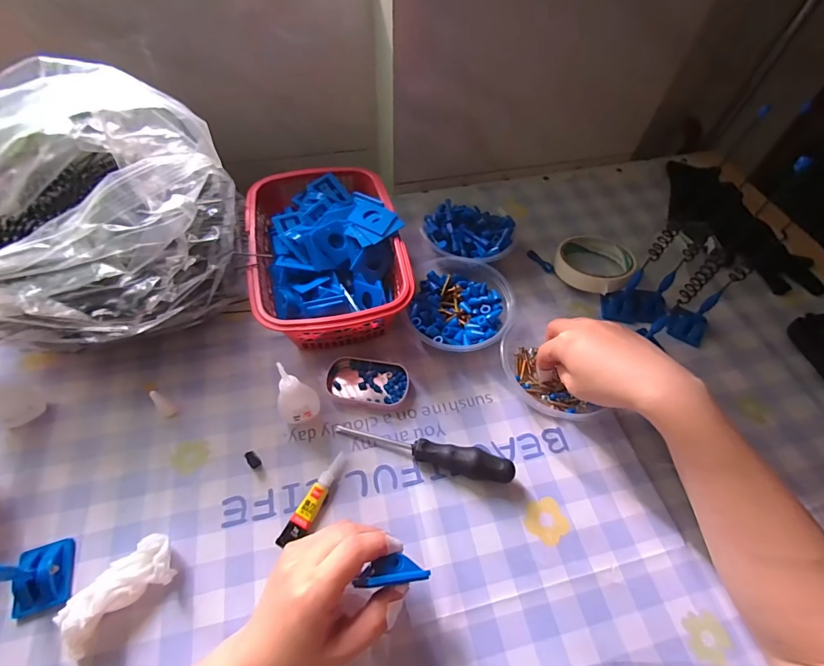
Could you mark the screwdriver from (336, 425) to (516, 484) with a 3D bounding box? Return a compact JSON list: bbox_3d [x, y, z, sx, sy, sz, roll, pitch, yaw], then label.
[{"bbox_3d":[0.009,0.102,0.354,0.157,0.026,0.022,15,59,7],"label":"screwdriver"}]

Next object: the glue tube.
[{"bbox_3d":[-0.080,0.140,0.336,0.017,0.012,0.082,27,61,14],"label":"glue tube"}]

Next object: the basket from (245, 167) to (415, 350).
[{"bbox_3d":[-0.089,-0.083,0.429,0.148,0.080,0.197,-14,60,-10],"label":"basket"}]

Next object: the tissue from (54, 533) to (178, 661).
[{"bbox_3d":[-0.211,0.182,0.285,0.080,0.040,0.035,-36,66,-21],"label":"tissue"}]

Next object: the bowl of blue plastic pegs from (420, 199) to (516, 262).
[{"bbox_3d":[0.065,-0.111,0.477,0.101,0.048,0.092,1,57,-2],"label":"bowl of blue plastic pegs"}]

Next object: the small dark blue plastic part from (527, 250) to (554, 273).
[{"bbox_3d":[0.157,-0.088,0.491,0.011,0.006,0.043,-27,63,-17],"label":"small dark blue plastic part"}]

